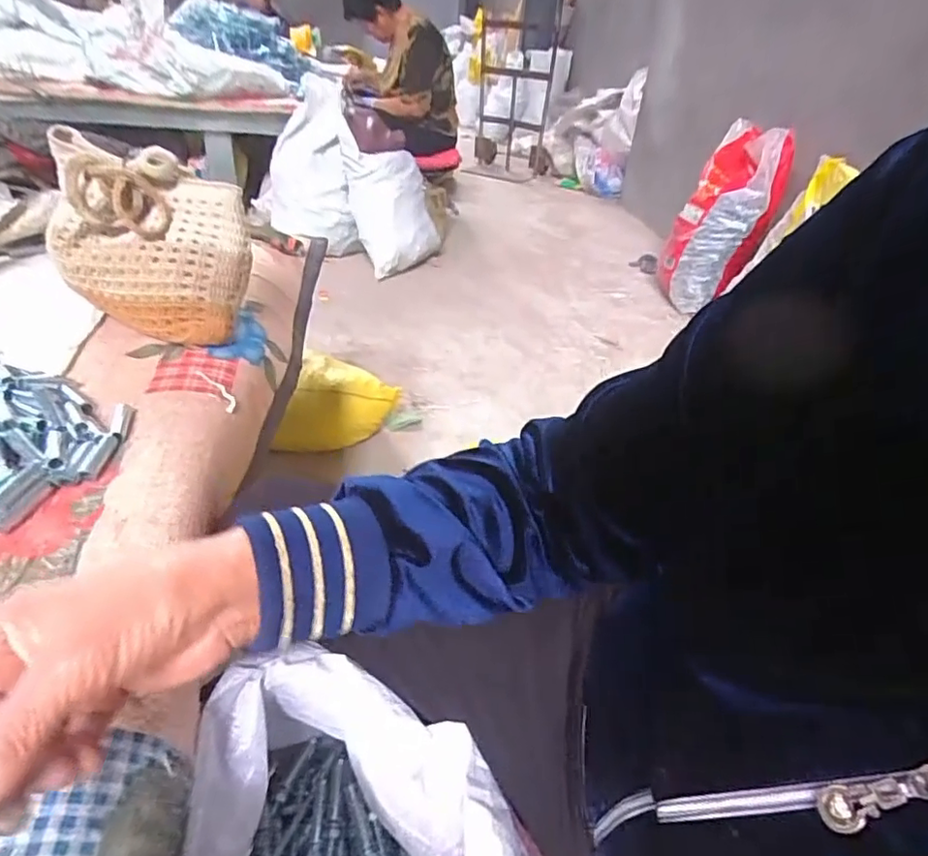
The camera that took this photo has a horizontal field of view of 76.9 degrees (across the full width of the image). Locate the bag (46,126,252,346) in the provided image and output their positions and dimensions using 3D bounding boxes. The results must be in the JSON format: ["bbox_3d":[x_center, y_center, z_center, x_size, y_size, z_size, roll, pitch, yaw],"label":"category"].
[{"bbox_3d":[-0.320,-0.178,0.597,0.181,0.176,0.097,13,36,9],"label":"bag"}]

